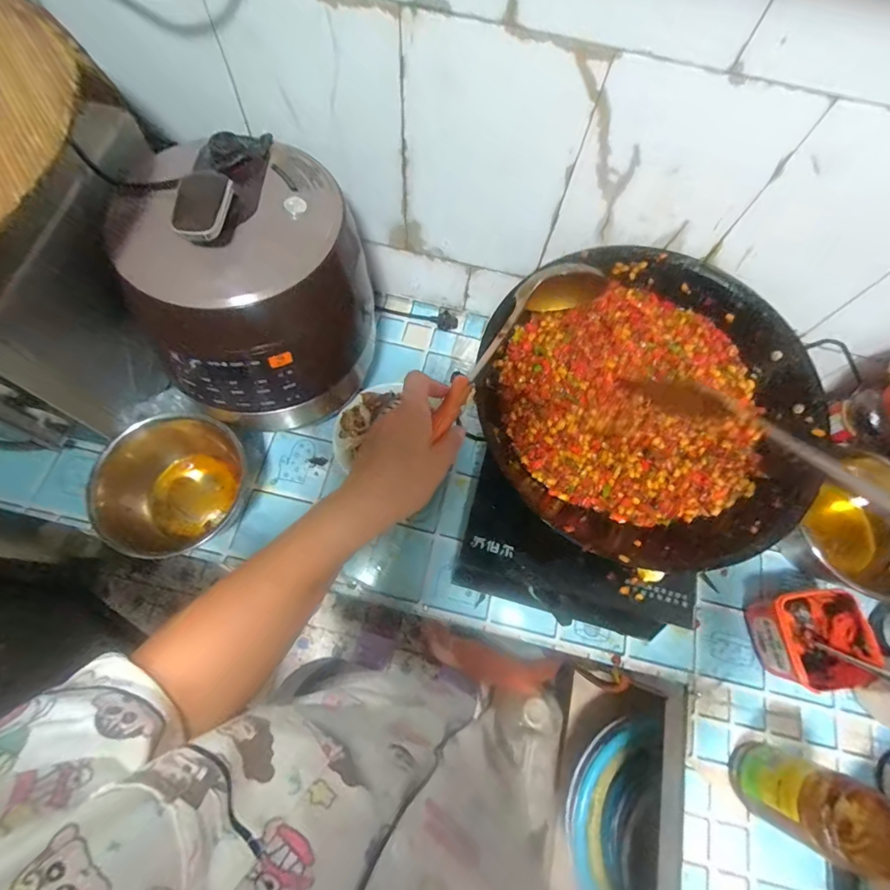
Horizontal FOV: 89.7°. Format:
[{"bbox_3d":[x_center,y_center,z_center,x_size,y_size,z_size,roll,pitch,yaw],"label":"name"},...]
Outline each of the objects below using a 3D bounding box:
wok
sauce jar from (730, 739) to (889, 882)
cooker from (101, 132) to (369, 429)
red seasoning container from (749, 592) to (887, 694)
[{"bbox_3d":[0.232,-0.057,0.556,0.374,0.122,0.350,1,70,-2],"label":"wok"},{"bbox_3d":[0.413,0.406,0.508,0.094,0.139,0.079,28,71,7],"label":"sauce jar"},{"bbox_3d":[-0.232,-0.192,0.569,0.253,0.275,0.260,1,70,-2],"label":"cooker"},{"bbox_3d":[0.478,0.257,0.593,0.105,0.090,0.108,-1,70,-3],"label":"red seasoning container"}]

